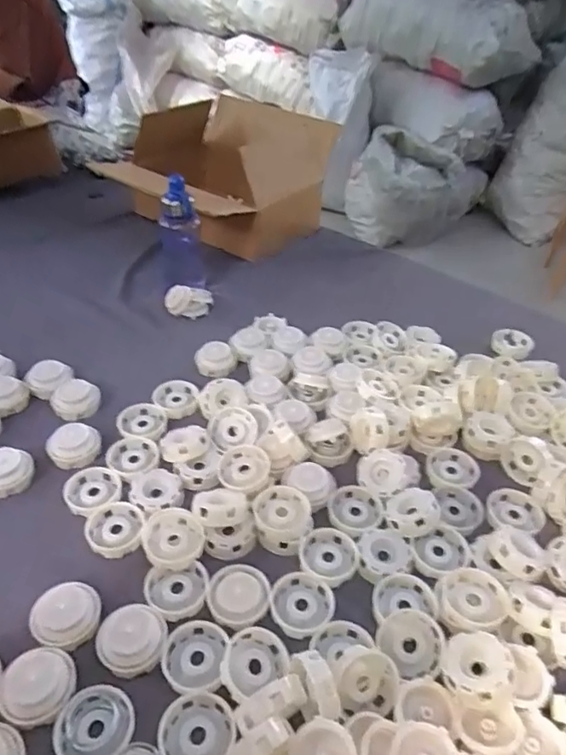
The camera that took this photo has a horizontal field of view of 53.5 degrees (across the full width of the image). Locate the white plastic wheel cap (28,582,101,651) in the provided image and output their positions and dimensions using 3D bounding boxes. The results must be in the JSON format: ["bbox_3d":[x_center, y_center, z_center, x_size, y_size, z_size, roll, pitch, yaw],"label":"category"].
[{"bbox_3d":[-0.202,0.221,0.522,0.060,0.024,0.050,-21,41,-28],"label":"white plastic wheel cap"}]

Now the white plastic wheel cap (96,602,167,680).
[{"bbox_3d":[-0.140,0.235,0.513,0.058,0.027,0.059,2,42,-2],"label":"white plastic wheel cap"}]

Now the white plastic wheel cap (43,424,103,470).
[{"bbox_3d":[-0.259,0.084,0.694,0.058,0.024,0.052,9,42,5],"label":"white plastic wheel cap"}]

